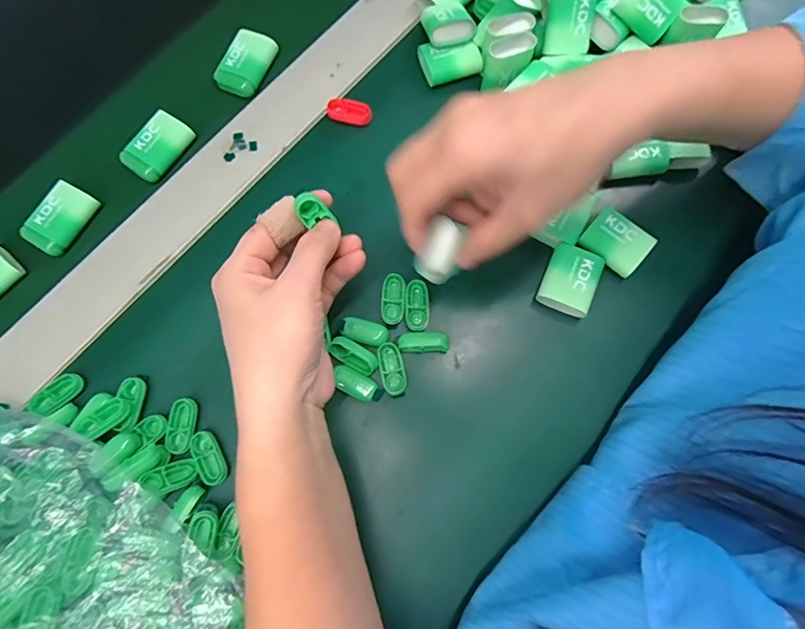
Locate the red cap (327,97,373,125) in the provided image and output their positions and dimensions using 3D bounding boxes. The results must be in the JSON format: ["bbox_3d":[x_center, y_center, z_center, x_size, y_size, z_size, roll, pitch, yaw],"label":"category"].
[{"bbox_3d":[-0.040,-0.154,0.352,0.034,0.010,0.016,11,76,4],"label":"red cap"}]

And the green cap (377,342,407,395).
[{"bbox_3d":[-0.007,0.036,0.304,0.014,0.007,0.034,-14,76,-2],"label":"green cap"}]

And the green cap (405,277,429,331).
[{"bbox_3d":[0.010,-0.006,0.315,0.016,0.006,0.035,0,76,1],"label":"green cap"}]

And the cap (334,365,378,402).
[{"bbox_3d":[-0.031,0.045,0.301,0.030,0.005,0.016,28,78,8],"label":"cap"}]

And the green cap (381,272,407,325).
[{"bbox_3d":[-0.006,-0.011,0.315,0.016,0.006,0.034,1,76,1],"label":"green cap"}]

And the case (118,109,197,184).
[{"bbox_3d":[-0.185,-0.127,0.348,0.032,0.011,0.050,33,79,9],"label":"case"}]

